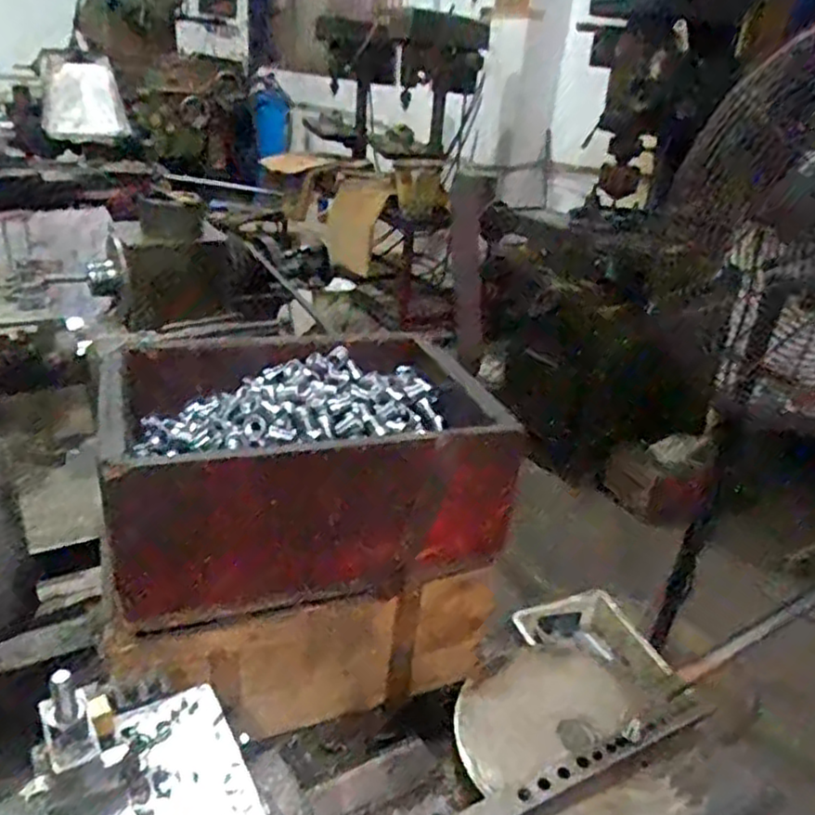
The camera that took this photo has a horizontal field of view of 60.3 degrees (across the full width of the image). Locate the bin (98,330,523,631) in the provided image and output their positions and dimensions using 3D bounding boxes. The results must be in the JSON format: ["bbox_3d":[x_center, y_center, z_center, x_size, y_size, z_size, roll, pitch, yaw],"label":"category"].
[{"bbox_3d":[-0.105,0.059,0.672,0.330,0.147,0.219,-6,28,-22],"label":"bin"}]

